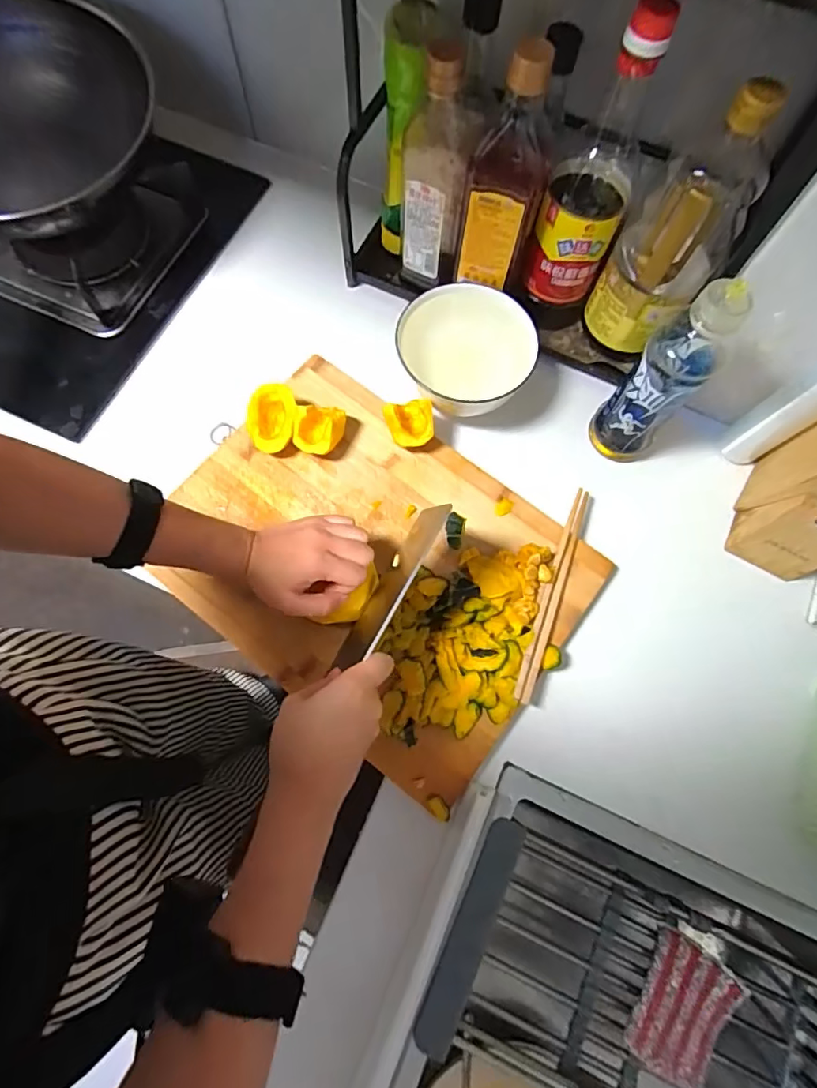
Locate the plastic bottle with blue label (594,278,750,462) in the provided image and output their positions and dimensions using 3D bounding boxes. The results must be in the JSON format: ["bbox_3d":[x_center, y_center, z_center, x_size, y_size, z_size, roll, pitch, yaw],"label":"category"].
[{"bbox_3d":[0.245,-0.158,0.497,0.062,0.217,0.062,-41,78,-13],"label":"plastic bottle with blue label"}]

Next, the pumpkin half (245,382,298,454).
[{"bbox_3d":[-0.147,-0.132,0.562,0.053,0.037,0.068,-6,73,-4],"label":"pumpkin half"}]

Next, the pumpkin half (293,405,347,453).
[{"bbox_3d":[-0.096,-0.120,0.560,0.052,0.038,0.052,11,73,1],"label":"pumpkin half"}]

